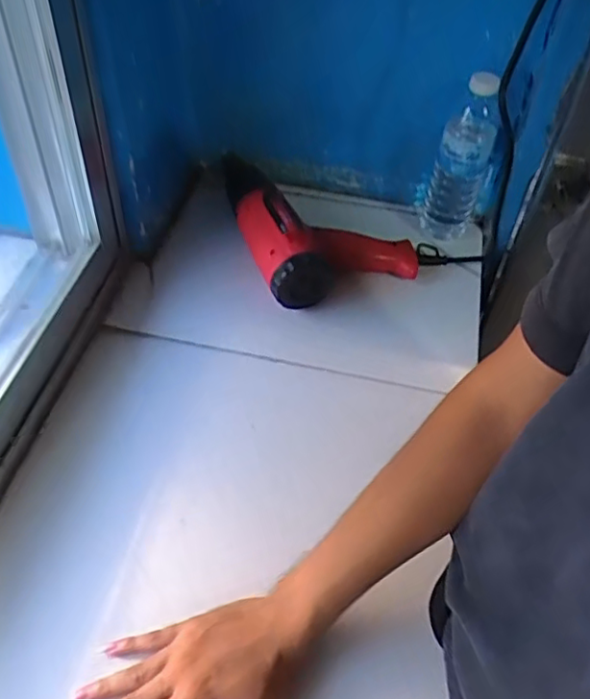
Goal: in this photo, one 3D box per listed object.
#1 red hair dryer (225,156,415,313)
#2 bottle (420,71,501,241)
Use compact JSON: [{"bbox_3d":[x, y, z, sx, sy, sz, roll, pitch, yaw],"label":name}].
[{"bbox_3d":[0.029,-0.151,0.782,0.194,0.070,0.195,-18,53,-18],"label":"red hair dryer"},{"bbox_3d":[0.199,-0.225,0.767,0.066,0.199,0.063,15,51,9],"label":"bottle"}]

